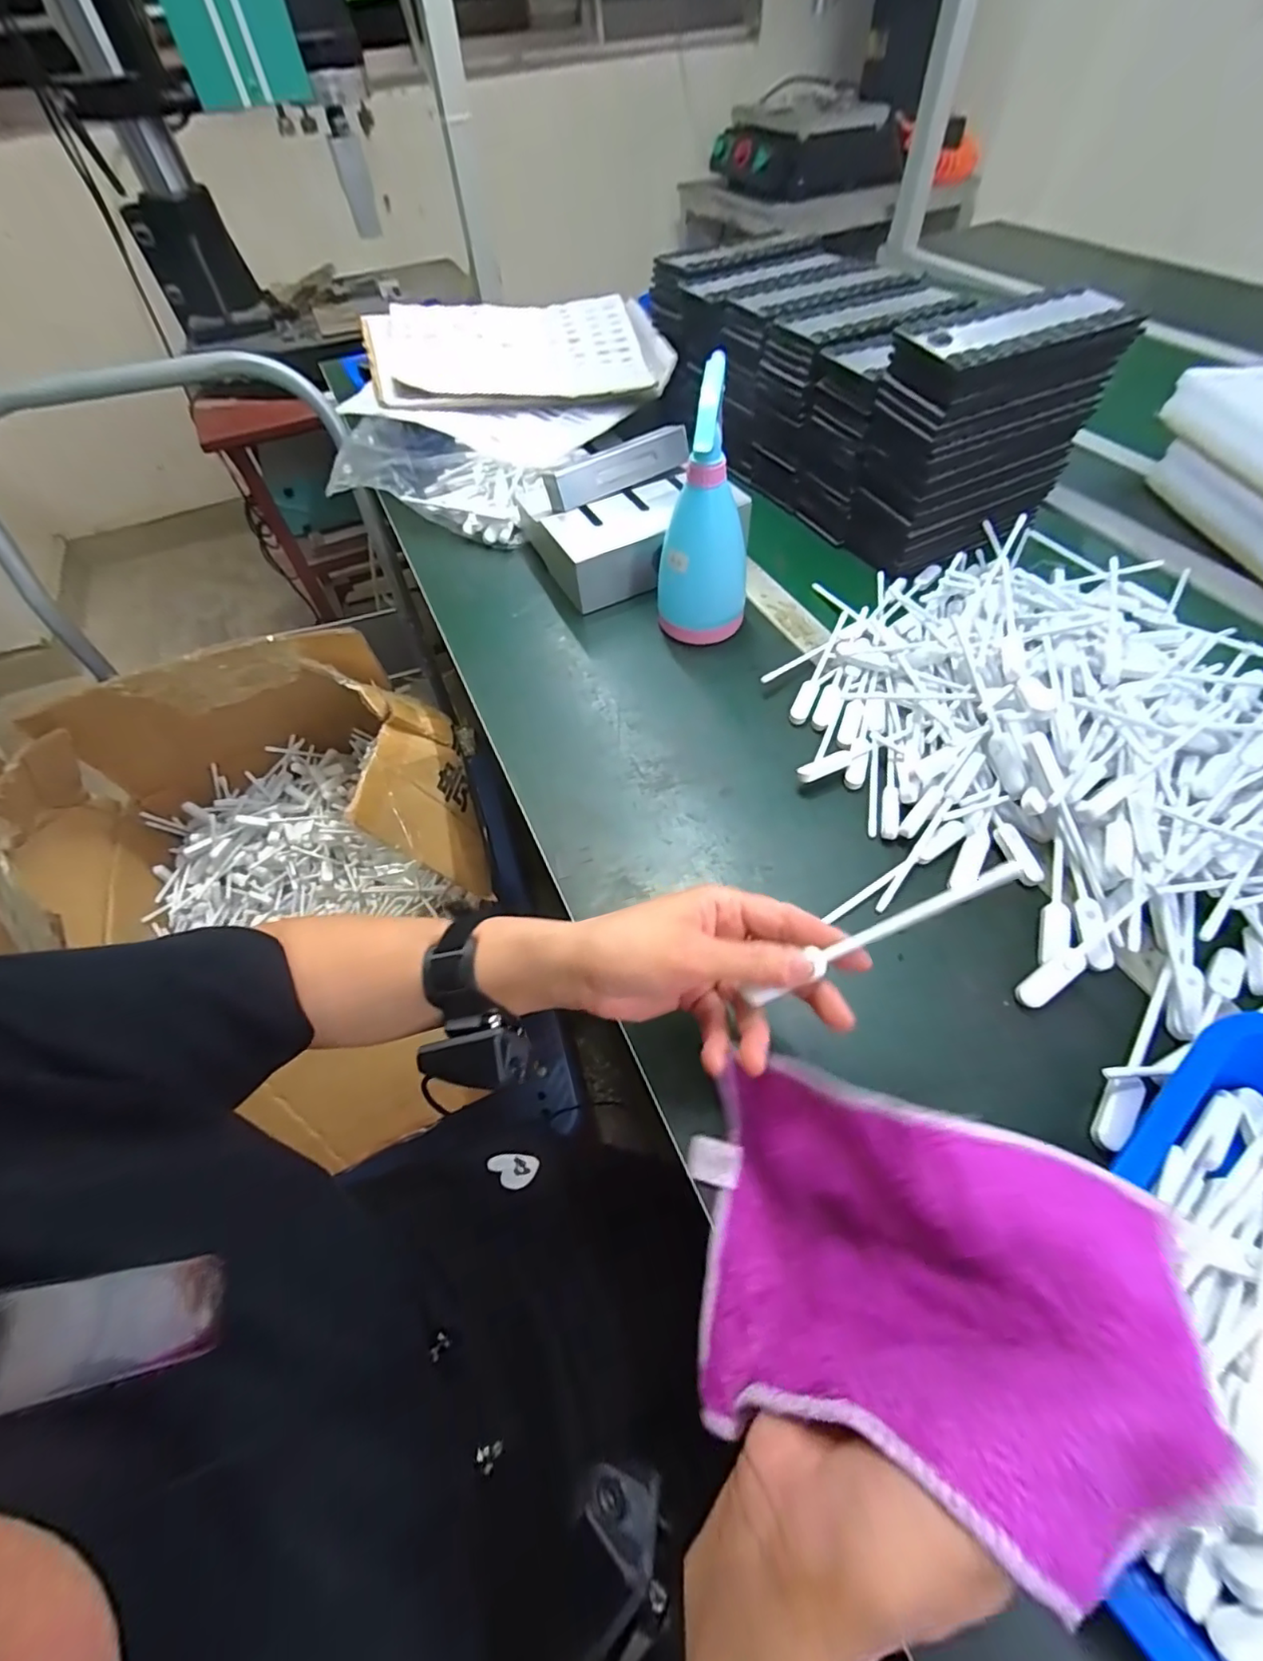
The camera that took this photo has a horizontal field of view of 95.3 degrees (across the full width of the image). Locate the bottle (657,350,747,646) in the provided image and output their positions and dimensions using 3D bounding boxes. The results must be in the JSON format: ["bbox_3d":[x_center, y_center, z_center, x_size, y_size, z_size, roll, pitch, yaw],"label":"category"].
[{"bbox_3d":[0.065,-0.265,0.501,0.080,0.192,0.088,5,57,7],"label":"bottle"}]

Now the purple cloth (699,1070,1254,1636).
[{"bbox_3d":[0.113,0.186,0.239,0.167,0.121,0.128,14,59,13],"label":"purple cloth"}]

